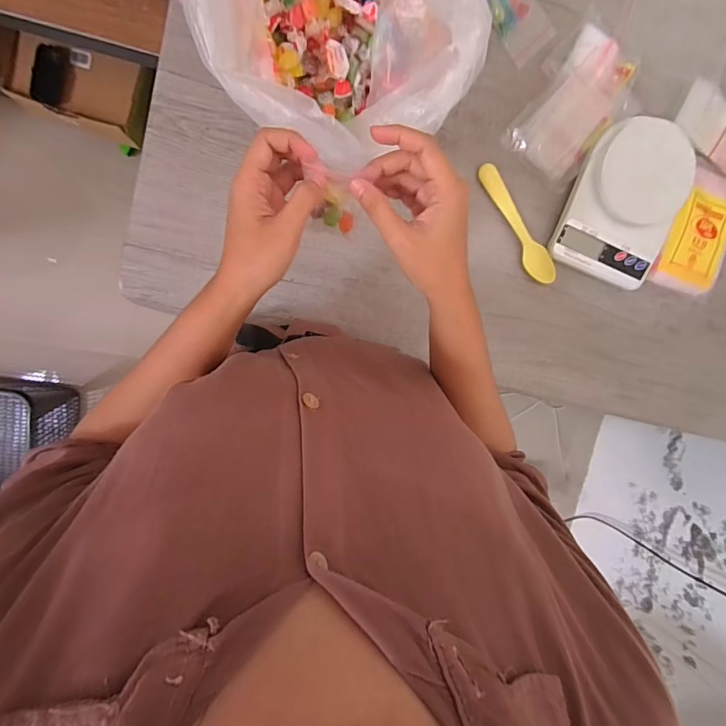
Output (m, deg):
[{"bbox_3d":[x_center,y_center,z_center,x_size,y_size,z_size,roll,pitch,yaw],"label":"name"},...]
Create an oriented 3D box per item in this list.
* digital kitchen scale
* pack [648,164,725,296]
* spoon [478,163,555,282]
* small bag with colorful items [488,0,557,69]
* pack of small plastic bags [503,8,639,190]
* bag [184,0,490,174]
[{"bbox_3d":[0.306,-0.185,0.483,0.127,0.031,0.171,17,95,-8],"label":"digital kitchen scale"},{"bbox_3d":[0.414,-0.161,0.509,0.084,0.016,0.142,16,96,-8],"label":"pack"},{"bbox_3d":[0.184,-0.163,0.490,0.029,0.012,0.155,-31,100,-1],"label":"spoon"},{"bbox_3d":[0.173,-0.395,0.466,0.059,0.014,0.095,-41,100,0],"label":"small bag with colorful items"},{"bbox_3d":[0.246,-0.303,0.473,0.096,0.026,0.179,31,93,-9],"label":"pack of small plastic bags"},{"bbox_3d":[-0.020,-0.265,0.353,0.223,0.184,0.164,23,95,-9],"label":"bag"}]

